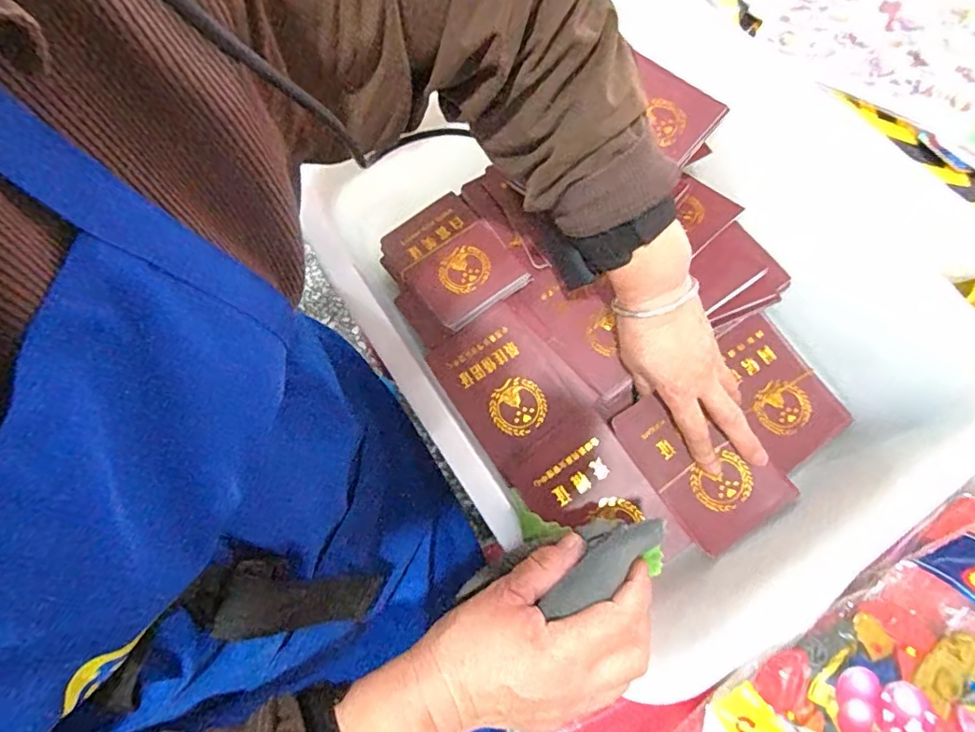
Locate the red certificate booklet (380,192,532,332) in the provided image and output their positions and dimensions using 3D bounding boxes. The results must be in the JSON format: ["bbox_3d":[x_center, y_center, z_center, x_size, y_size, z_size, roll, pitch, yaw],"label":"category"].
[{"bbox_3d":[-0.032,-0.095,0.495,0.090,0.006,0.120,-38,69,-8],"label":"red certificate booklet"}]

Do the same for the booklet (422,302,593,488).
[{"bbox_3d":[0.014,0.016,0.457,0.094,0.013,0.123,-39,76,-10],"label":"booklet"}]

